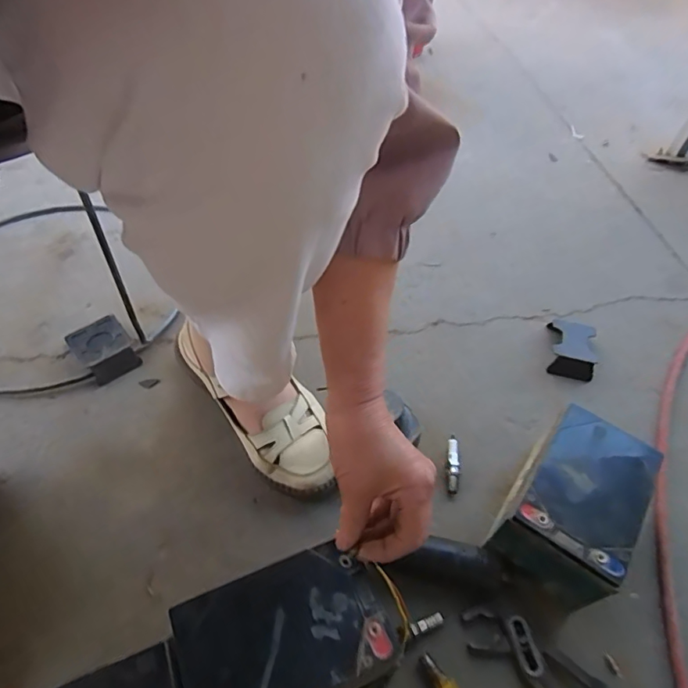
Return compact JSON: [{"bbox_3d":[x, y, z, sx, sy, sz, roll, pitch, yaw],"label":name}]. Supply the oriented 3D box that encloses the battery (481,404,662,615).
[{"bbox_3d":[0.217,0.158,0.487,0.100,0.099,0.159,31,57,17],"label":"battery"}]

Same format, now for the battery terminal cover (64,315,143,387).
[{"bbox_3d":[-0.291,0.008,0.605,0.060,0.027,0.075,-33,63,-26],"label":"battery terminal cover"}]

